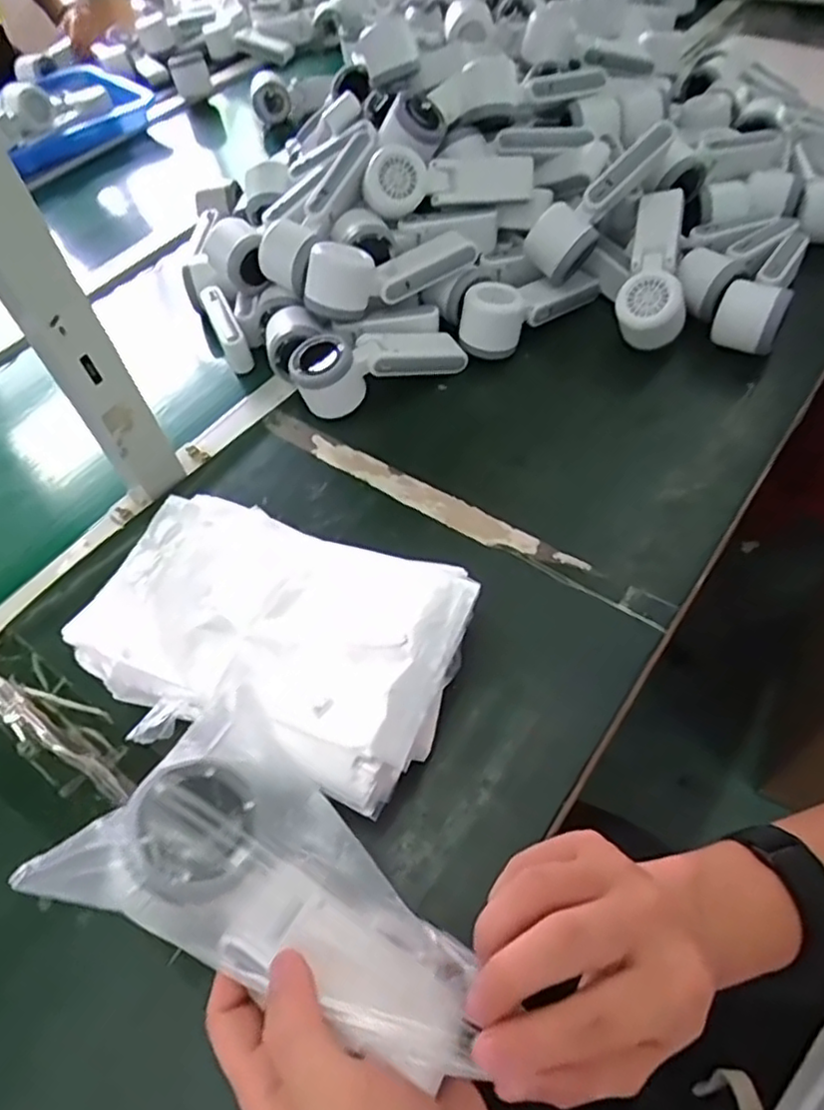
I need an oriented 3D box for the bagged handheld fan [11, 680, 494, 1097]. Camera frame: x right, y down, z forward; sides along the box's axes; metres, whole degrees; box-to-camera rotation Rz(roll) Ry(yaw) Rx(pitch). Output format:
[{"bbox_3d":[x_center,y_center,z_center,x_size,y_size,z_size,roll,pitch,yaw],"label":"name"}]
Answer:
[{"bbox_3d":[-0.051,0.138,0.279,0.166,0.042,0.099,34,64,7],"label":"bagged handheld fan"}]

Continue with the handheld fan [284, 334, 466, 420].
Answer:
[{"bbox_3d":[-0.030,-0.181,0.622,0.165,0.057,0.056,-20,57,-9],"label":"handheld fan"}]

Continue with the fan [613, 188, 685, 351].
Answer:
[{"bbox_3d":[0.233,-0.273,0.640,0.062,0.056,0.165,10,72,11],"label":"fan"}]

